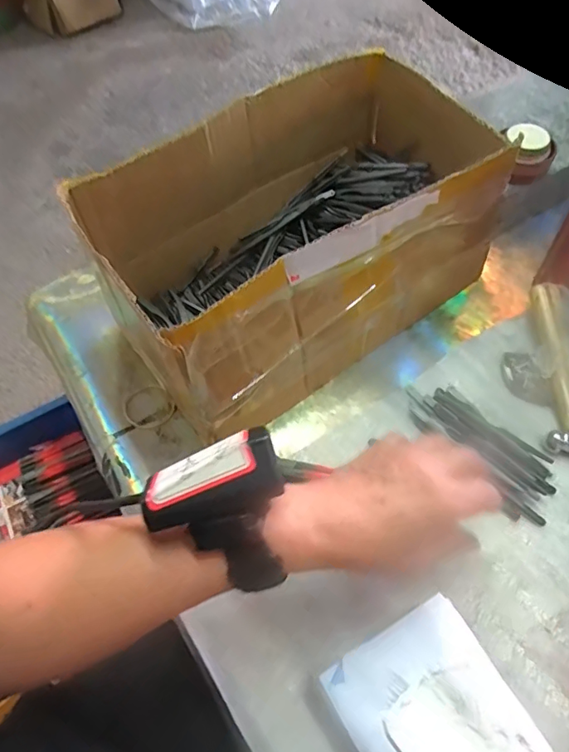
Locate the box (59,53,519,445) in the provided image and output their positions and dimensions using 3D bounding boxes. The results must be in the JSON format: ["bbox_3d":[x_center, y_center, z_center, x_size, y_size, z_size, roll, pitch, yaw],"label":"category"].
[{"bbox_3d":[0.012,-0.117,0.437,0.316,0.146,0.190,-34,64,-17],"label":"box"}]

